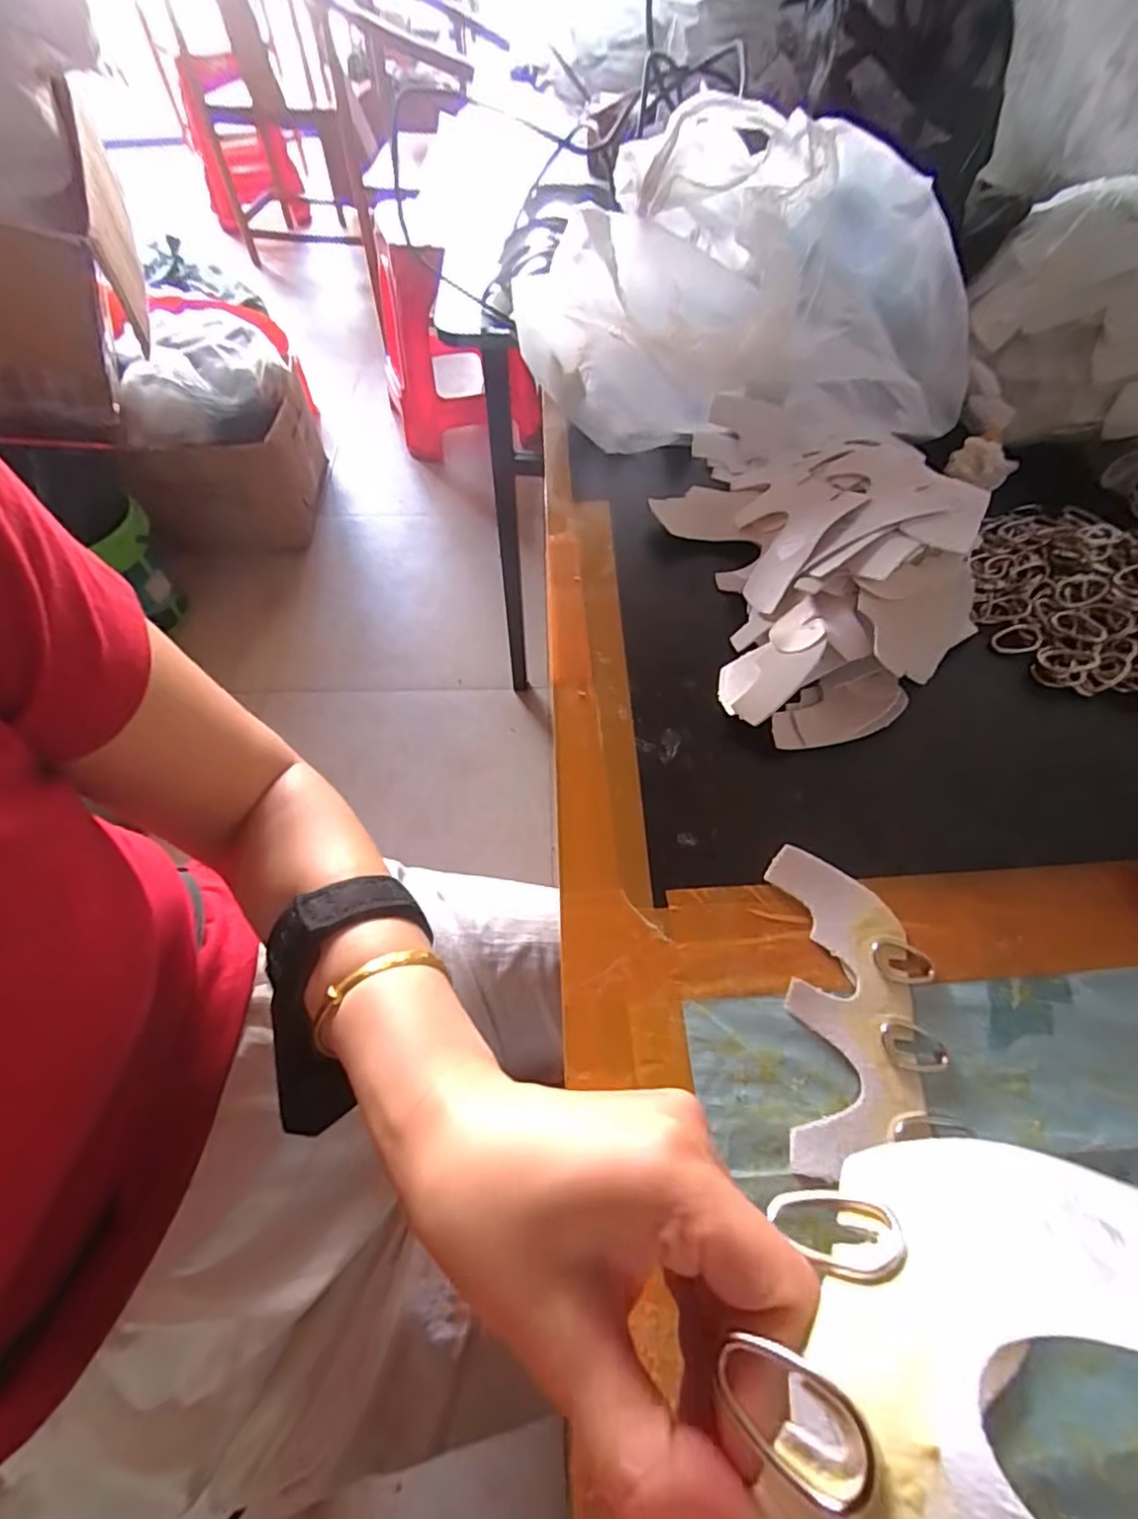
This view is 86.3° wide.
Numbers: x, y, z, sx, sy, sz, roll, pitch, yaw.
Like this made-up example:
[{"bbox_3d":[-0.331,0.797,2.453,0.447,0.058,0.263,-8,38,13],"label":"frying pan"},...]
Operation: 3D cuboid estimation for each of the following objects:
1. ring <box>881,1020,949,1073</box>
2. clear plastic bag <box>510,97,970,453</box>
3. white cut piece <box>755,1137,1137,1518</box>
[{"bbox_3d":[0.145,0.120,0.255,0.025,0.004,0.018,9,58,4],"label":"ring"},{"bbox_3d":[0.126,-0.332,0.431,0.316,0.160,0.142,-1,58,-2],"label":"clear plastic bag"},{"bbox_3d":[0.088,0.132,0.128,0.131,0.033,0.069,-34,62,-18],"label":"white cut piece"}]

